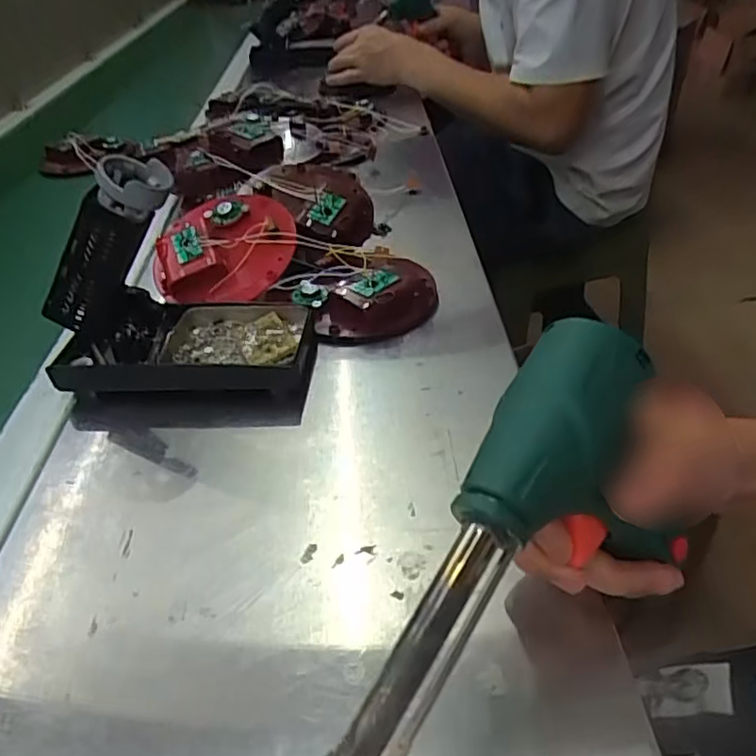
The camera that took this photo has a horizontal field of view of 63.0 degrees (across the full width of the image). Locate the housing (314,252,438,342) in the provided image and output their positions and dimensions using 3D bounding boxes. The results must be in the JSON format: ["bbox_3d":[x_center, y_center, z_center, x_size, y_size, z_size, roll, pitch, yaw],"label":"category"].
[{"bbox_3d":[-0.002,-0.066,0.470,0.092,0.030,0.092,-2,38,2],"label":"housing"}]

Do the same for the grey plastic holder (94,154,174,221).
[{"bbox_3d":[-0.138,-0.110,0.352,0.040,0.029,0.040,-16,40,-15],"label":"grey plastic holder"}]

